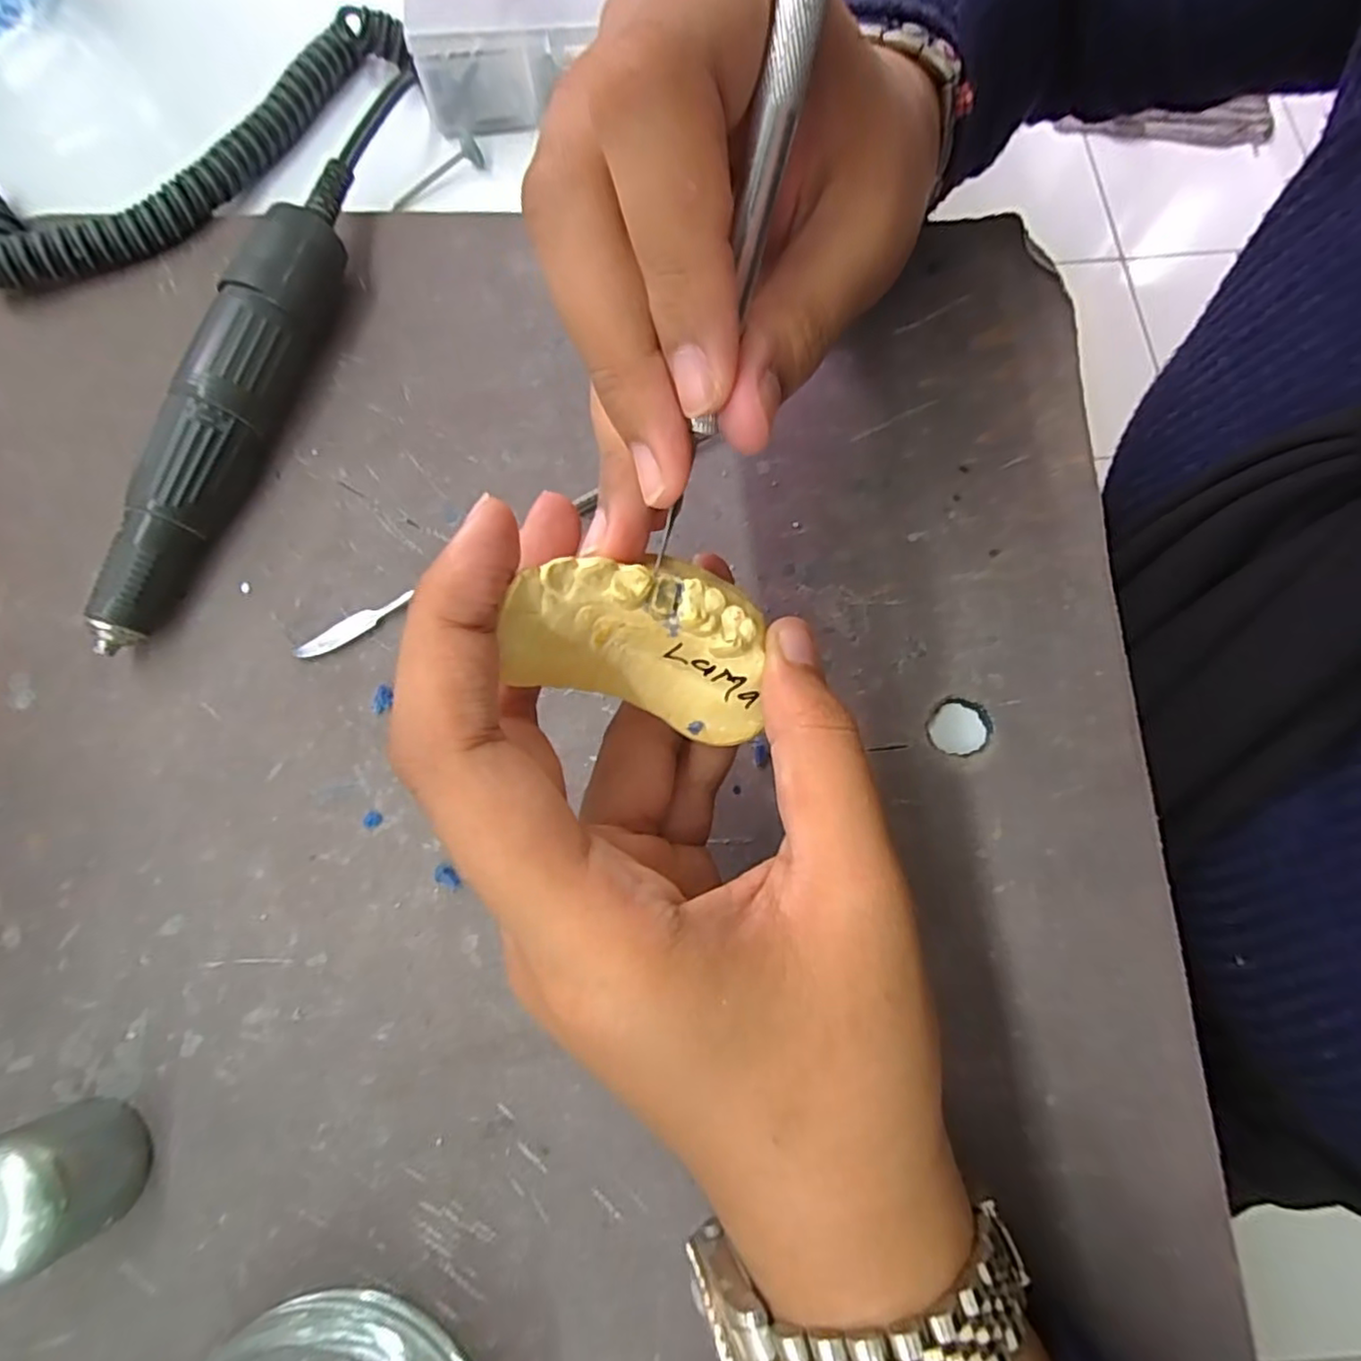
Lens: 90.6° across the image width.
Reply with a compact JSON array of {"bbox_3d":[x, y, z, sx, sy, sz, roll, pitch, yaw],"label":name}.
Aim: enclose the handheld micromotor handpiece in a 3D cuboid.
[{"bbox_3d":[-0.138,-0.079,0.207,0.025,0.030,0.145,12,74,3],"label":"handheld micromotor handpiece"}]

